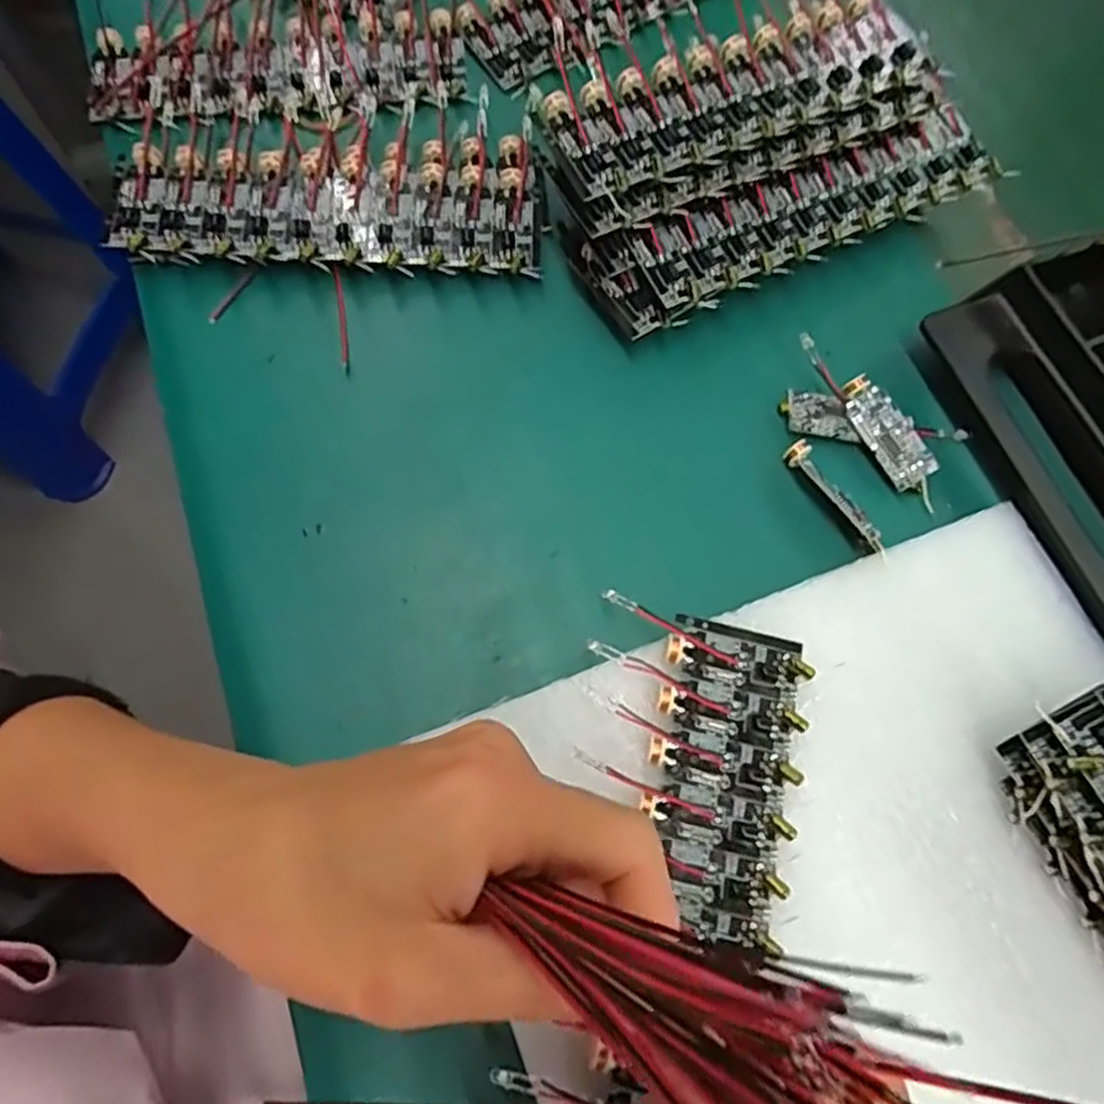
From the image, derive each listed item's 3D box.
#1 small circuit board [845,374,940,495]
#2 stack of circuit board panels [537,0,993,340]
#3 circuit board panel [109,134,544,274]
[{"bbox_3d":[0.122,-0.043,0.269,0.016,0.006,0.044,-30,82,10],"label":"small circuit board"},{"bbox_3d":[0.082,-0.159,0.290,0.171,0.033,0.100,-25,75,-10],"label":"stack of circuit board panels"},{"bbox_3d":[-0.085,-0.140,0.292,0.158,0.018,0.061,1,71,1],"label":"circuit board panel"}]

